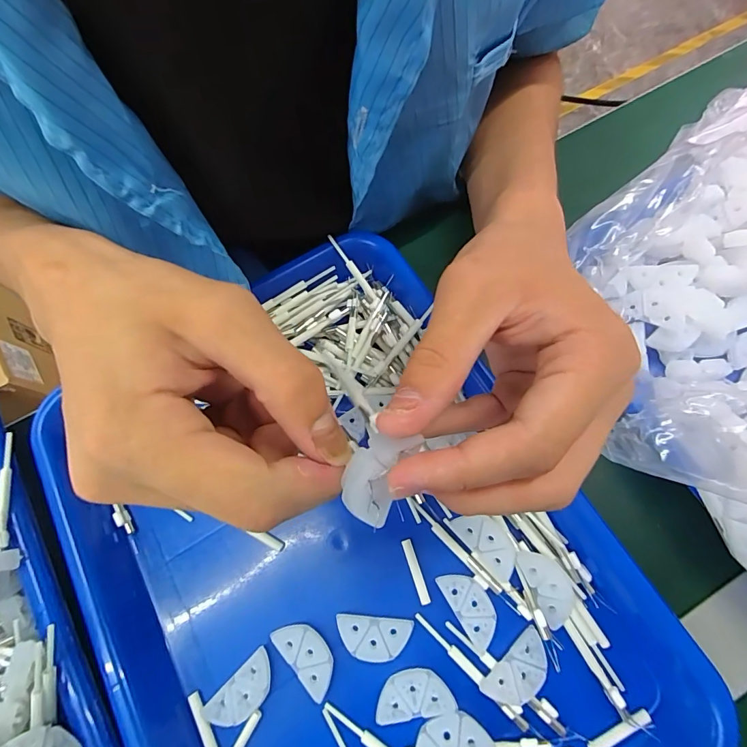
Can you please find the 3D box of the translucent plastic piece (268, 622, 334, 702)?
[{"bbox_3d":[-0.035,0.147,0.216,0.020,0.004,0.038,-41,74,-10],"label":"translucent plastic piece"}]

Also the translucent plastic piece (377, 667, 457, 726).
[{"bbox_3d":[0.019,0.161,0.207,0.038,0.004,0.020,-13,71,-2],"label":"translucent plastic piece"}]

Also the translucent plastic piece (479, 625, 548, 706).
[{"bbox_3d":[0.074,0.149,0.206,0.038,0.006,0.019,-41,74,-11],"label":"translucent plastic piece"}]

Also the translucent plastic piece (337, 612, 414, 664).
[{"bbox_3d":[0.000,0.138,0.216,0.039,0.004,0.019,2,72,3],"label":"translucent plastic piece"}]

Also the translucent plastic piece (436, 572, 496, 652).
[{"bbox_3d":[0.051,0.123,0.218,0.020,0.004,0.039,-31,73,-8],"label":"translucent plastic piece"}]

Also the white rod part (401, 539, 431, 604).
[{"bbox_3d":[0.023,0.109,0.228,0.006,0.004,0.033,-18,72,-3],"label":"white rod part"}]

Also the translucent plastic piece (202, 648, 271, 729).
[{"bbox_3d":[-0.067,0.164,0.211,0.038,0.005,0.020,-44,75,-11],"label":"translucent plastic piece"}]

